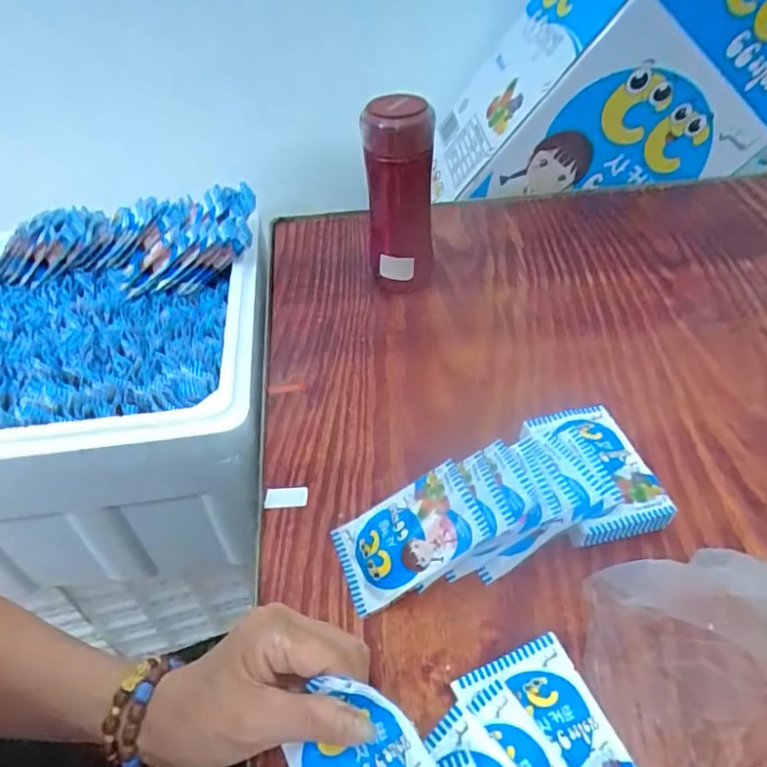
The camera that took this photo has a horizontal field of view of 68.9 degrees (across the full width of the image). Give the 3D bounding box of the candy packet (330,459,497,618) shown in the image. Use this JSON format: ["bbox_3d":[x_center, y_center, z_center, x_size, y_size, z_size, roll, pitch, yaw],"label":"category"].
[{"bbox_3d":[0.016,0.104,0.379,0.103,0.009,0.063,-34,51,10],"label":"candy packet"}]

